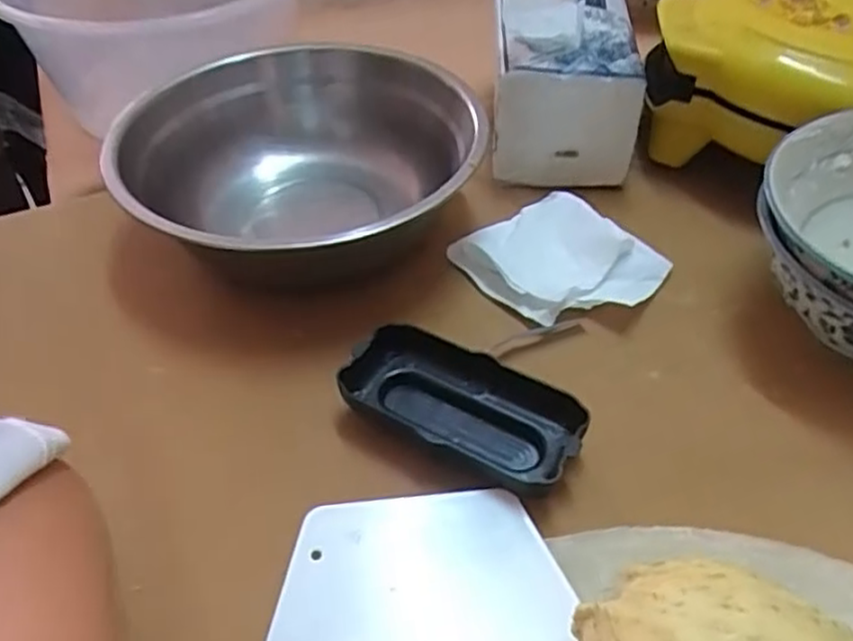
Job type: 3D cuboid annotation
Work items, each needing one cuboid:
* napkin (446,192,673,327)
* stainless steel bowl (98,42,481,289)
[{"bbox_3d":[0.076,-0.034,0.412,0.088,0.017,0.097,-33,54,-30],"label":"napkin"},{"bbox_3d":[-0.077,-0.089,0.429,0.197,0.070,0.202,0,44,0],"label":"stainless steel bowl"}]

